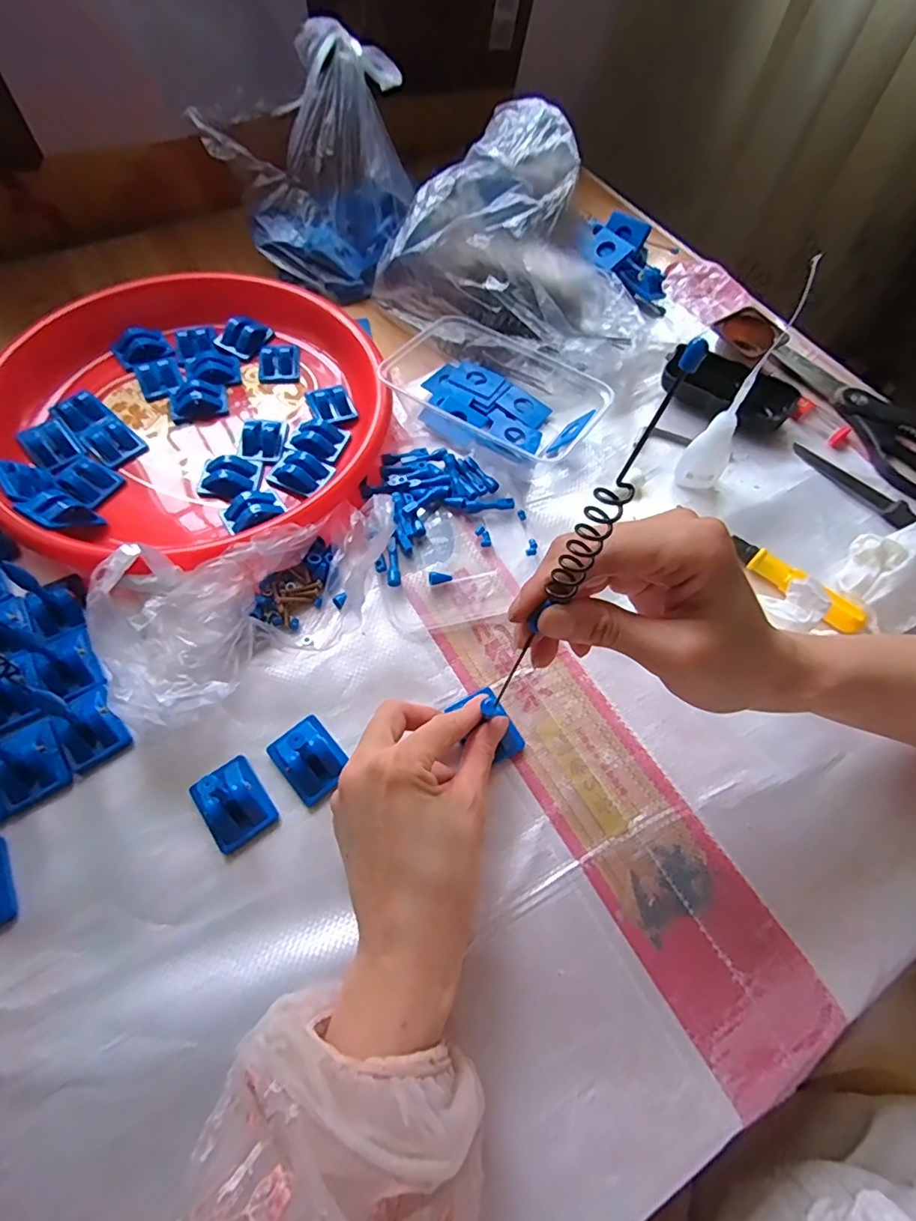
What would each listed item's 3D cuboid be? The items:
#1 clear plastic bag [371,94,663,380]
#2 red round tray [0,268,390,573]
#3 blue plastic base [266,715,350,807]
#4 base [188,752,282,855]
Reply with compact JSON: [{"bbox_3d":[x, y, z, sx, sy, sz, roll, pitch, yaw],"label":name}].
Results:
[{"bbox_3d":[0.061,-0.310,0.467,0.229,0.131,0.143,29,65,12],"label":"clear plastic bag"},{"bbox_3d":[-0.205,-0.156,0.428,0.287,0.038,0.287,1,62,-2],"label":"red round tray"},{"bbox_3d":[-0.086,0.085,0.320,0.034,0.019,0.044,-37,70,-20],"label":"blue plastic base"},{"bbox_3d":[-0.125,0.106,0.307,0.033,0.017,0.043,-31,68,-18],"label":"base"}]

